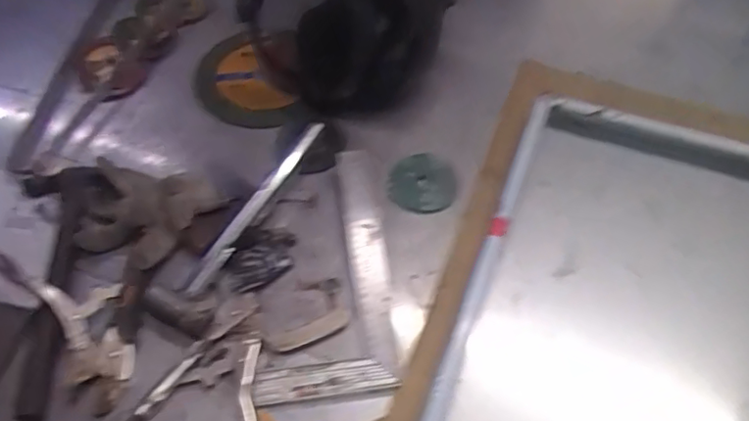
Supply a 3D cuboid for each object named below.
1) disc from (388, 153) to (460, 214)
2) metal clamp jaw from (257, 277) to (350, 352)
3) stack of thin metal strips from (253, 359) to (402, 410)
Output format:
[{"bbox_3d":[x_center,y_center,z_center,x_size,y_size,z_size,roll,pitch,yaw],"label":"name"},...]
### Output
[{"bbox_3d":[0.063,-0.037,0.767,0.086,0.006,0.089,5,59,-9],"label":"disc"},{"bbox_3d":[-0.080,0.112,0.658,0.096,0.014,0.072,-13,58,-8],"label":"metal clamp jaw"},{"bbox_3d":[-0.051,0.180,0.619,0.145,0.010,0.038,-6,57,-4],"label":"stack of thin metal strips"}]

